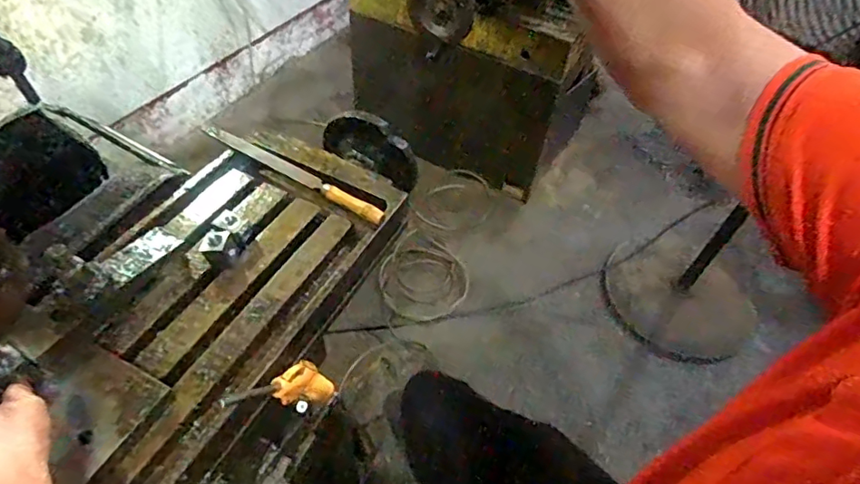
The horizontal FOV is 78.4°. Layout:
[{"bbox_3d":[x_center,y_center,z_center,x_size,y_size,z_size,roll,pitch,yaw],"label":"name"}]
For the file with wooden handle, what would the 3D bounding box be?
[{"bbox_3d":[-0.177,-0.094,0.653,0.288,0.018,0.024,28,53,17],"label":"file with wooden handle"}]

